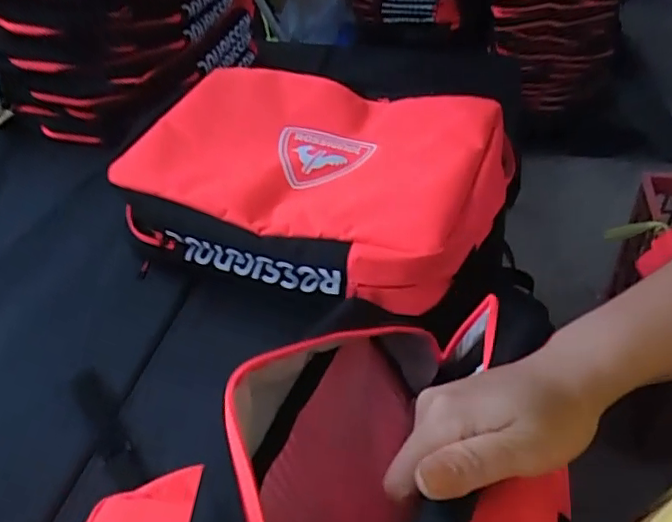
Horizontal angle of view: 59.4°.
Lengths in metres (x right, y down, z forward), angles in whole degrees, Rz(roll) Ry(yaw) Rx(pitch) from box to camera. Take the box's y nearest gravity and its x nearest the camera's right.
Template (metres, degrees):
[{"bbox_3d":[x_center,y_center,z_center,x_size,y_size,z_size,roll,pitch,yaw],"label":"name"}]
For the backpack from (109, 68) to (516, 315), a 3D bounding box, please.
[{"bbox_3d":[-0.022,-0.112,0.824,0.474,0.139,0.367,16,46,20],"label":"backpack"}]

